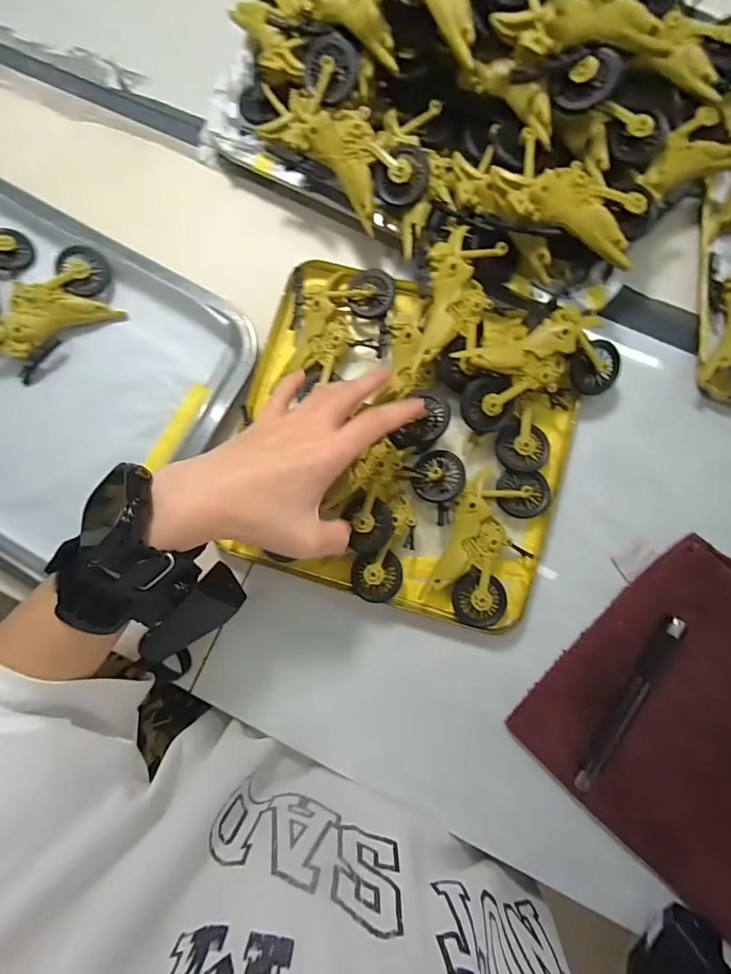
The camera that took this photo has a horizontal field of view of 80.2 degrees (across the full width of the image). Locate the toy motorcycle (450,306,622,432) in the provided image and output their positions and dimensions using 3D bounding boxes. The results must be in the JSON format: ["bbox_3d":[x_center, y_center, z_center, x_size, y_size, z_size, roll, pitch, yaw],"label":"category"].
[{"bbox_3d":[0.124,-0.081,0.311,0.121,0.042,0.069,-18,86,1],"label":"toy motorcycle"}]

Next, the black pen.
[{"bbox_3d":[0.187,0.152,0.306,0.016,0.007,0.135,32,88,4],"label":"black pen"}]

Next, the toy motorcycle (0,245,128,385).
[{"bbox_3d":[-0.260,-0.139,0.343,0.118,0.034,0.084,-18,86,1],"label":"toy motorcycle"}]

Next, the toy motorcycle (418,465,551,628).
[{"bbox_3d":[0.084,0.037,0.317,0.067,0.024,0.114,24,87,4],"label":"toy motorcycle"}]

